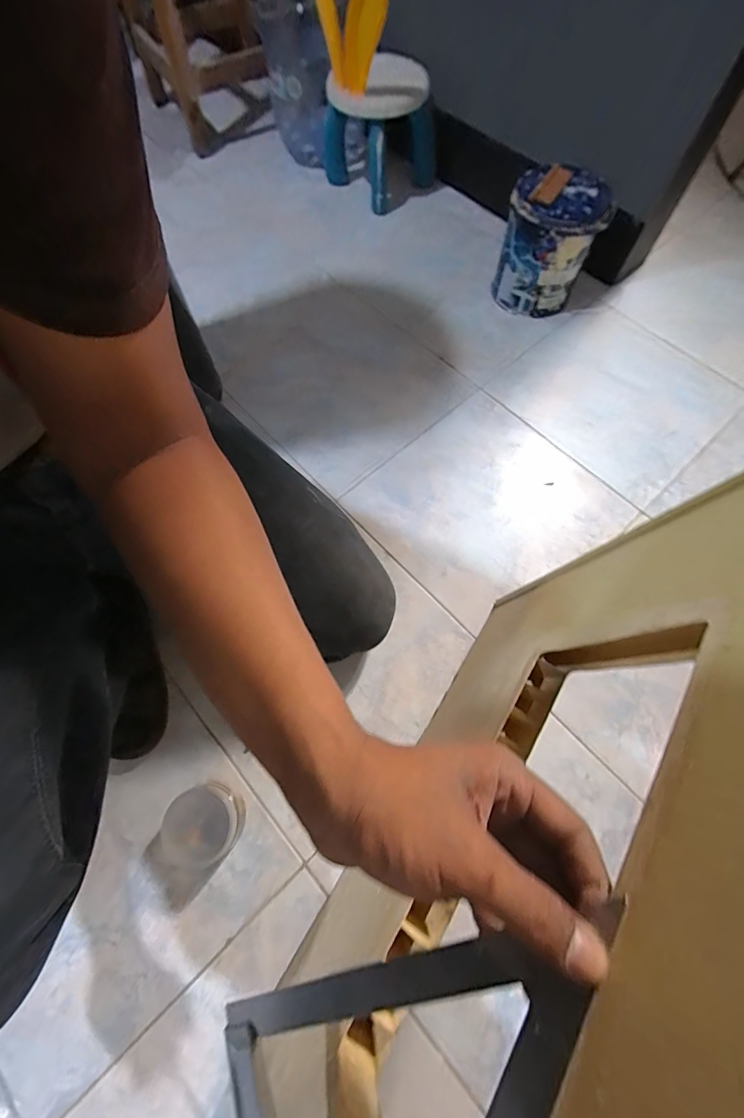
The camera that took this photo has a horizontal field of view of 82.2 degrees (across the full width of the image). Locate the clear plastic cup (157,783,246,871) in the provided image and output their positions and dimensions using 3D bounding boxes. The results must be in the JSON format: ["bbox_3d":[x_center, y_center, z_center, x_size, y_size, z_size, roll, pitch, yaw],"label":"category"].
[{"bbox_3d":[-0.223,0.353,0.561,0.097,0.064,0.087,-28,70,-10],"label":"clear plastic cup"}]

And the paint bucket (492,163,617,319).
[{"bbox_3d":[0.366,-0.655,0.893,0.180,0.215,0.174,0,67,1],"label":"paint bucket"}]

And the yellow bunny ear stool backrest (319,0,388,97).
[{"bbox_3d":[-0.046,-1.071,0.860,0.064,0.177,0.233,-28,70,-10],"label":"yellow bunny ear stool backrest"}]

